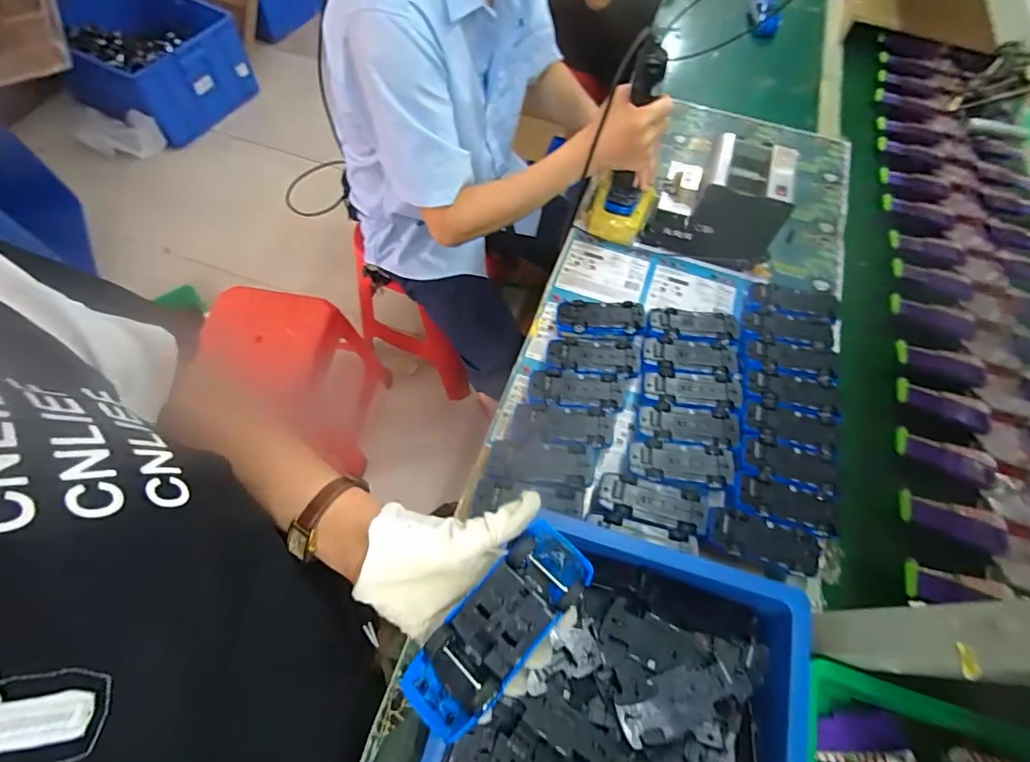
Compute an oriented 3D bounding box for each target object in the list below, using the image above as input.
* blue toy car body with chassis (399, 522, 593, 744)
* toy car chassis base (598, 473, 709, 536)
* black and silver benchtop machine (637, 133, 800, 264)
[{"bbox_3d":[-0.010,0.153,0.306,0.051,0.031,0.131,40,73,15],"label":"blue toy car body with chassis"},{"bbox_3d":[0.164,0.143,0.569,0.124,0.012,0.050,15,63,3],"label":"toy car chassis base"},{"bbox_3d":[0.325,-0.289,0.771,0.179,0.134,0.139,20,63,6],"label":"black and silver benchtop machine"}]

